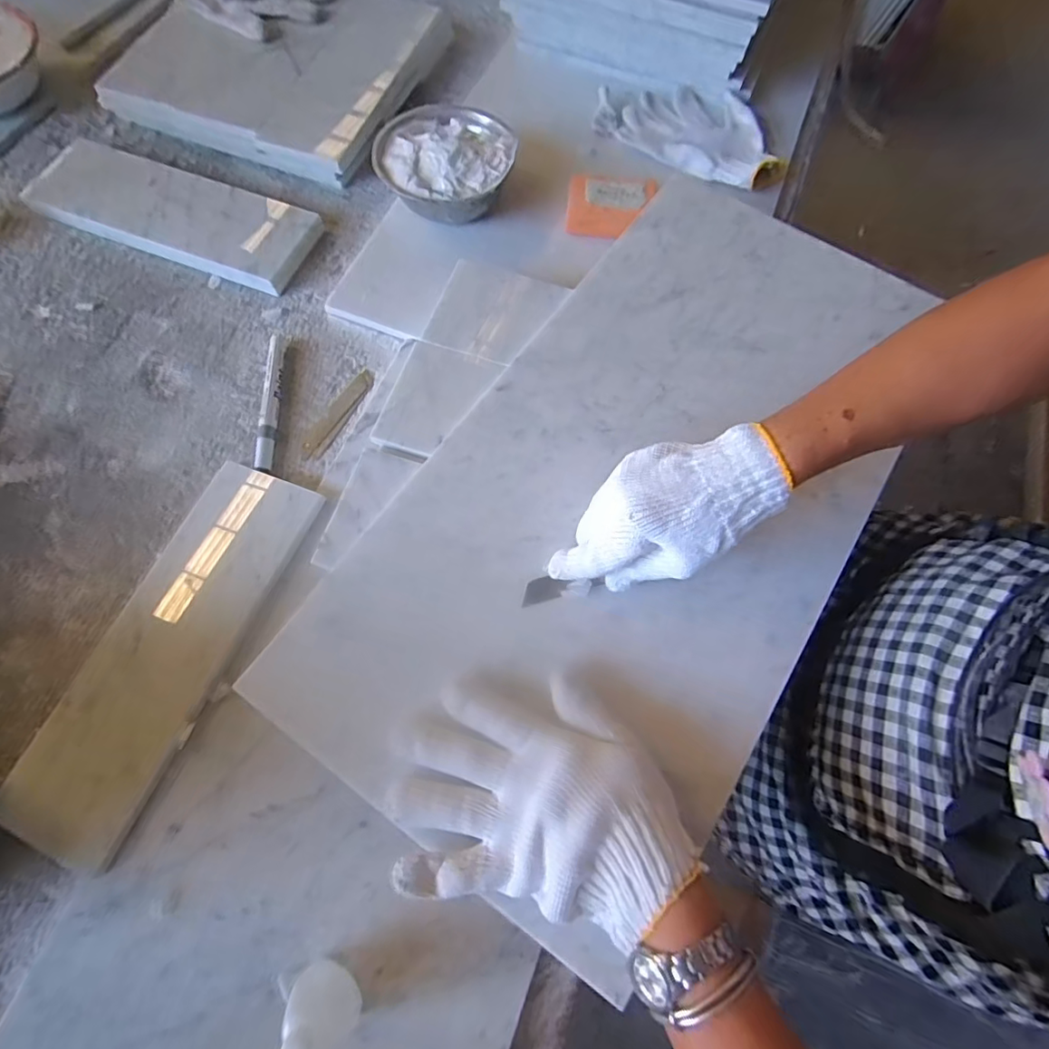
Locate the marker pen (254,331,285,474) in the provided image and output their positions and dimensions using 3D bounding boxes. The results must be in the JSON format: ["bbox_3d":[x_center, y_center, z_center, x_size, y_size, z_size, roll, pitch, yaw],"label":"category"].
[{"bbox_3d":[-0.240,-0.117,0.496,0.018,0.019,0.145,-3,68,-3],"label":"marker pen"}]

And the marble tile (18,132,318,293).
[{"bbox_3d":[-0.375,-0.335,0.562,0.298,0.018,0.102,20,74,4],"label":"marble tile"}]

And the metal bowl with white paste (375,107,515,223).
[{"bbox_3d":[-0.082,-0.377,0.561,0.139,0.056,0.138,-1,68,1],"label":"metal bowl with white paste"}]

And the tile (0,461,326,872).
[{"bbox_3d":[-0.273,0.087,0.408,0.106,0.015,0.292,21,68,6],"label":"tile"}]

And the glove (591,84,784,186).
[{"bbox_3d":[0.203,-0.472,0.629,0.226,0.029,0.139,29,69,9],"label":"glove"}]

